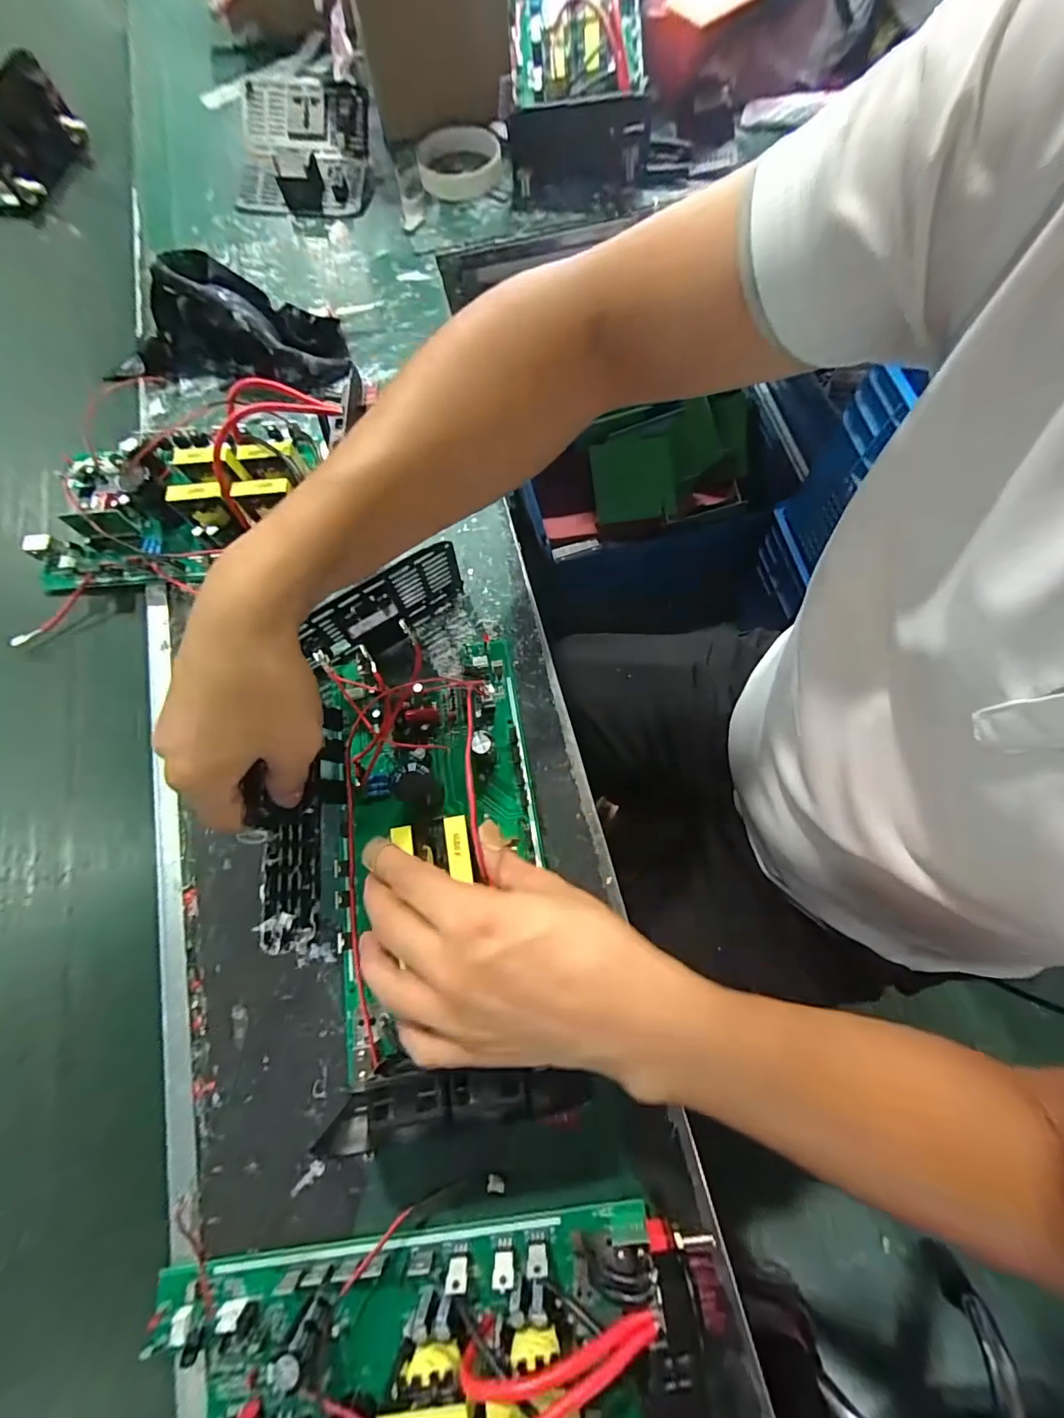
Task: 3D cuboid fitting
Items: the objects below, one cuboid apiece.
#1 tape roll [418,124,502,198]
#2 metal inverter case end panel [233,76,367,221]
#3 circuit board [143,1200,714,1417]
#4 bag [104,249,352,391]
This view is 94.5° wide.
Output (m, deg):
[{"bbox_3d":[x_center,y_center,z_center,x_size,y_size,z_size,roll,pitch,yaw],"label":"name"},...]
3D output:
[{"bbox_3d":[-0.074,-0.567,0.507,0.083,0.020,0.083,0,73,-1],"label":"tape roll"},{"bbox_3d":[-0.239,-0.582,0.509,0.133,0.039,0.148,0,73,-1],"label":"metal inverter case end panel"},{"bbox_3d":[-0.048,0.336,0.221,0.279,0.064,0.140,-5,73,-2],"label":"circuit board"},{"bbox_3d":[-0.272,-0.330,0.418,0.215,0.064,0.077,5,73,1],"label":"bag"}]

